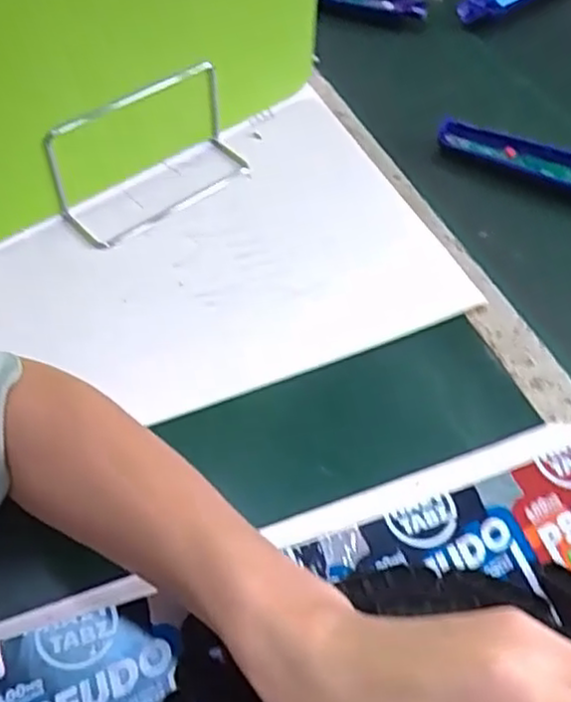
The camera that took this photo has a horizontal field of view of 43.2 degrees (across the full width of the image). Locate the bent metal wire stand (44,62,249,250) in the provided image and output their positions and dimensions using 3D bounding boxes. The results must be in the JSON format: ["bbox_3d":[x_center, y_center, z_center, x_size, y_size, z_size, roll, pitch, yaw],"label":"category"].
[{"bbox_3d":[-0.101,-0.154,0.556,0.154,0.083,0.065,-36,63,-25],"label":"bent metal wire stand"}]

